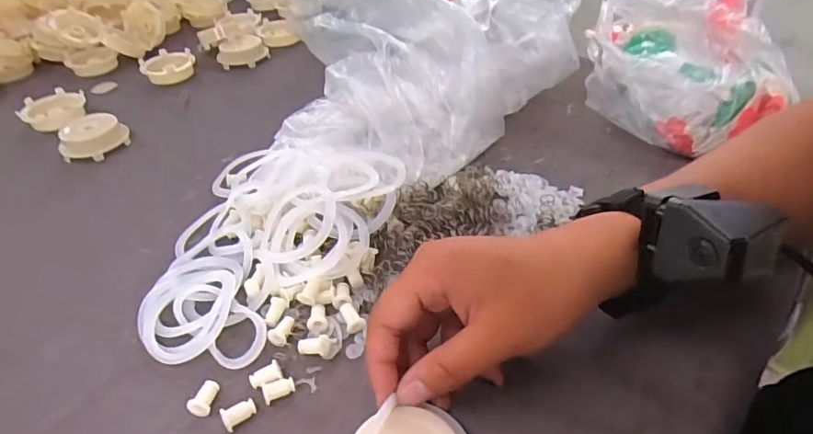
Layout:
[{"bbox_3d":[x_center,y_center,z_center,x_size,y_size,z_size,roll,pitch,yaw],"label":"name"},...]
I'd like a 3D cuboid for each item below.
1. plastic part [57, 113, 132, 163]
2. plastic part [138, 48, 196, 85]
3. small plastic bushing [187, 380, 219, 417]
[{"bbox_3d":[-0.283,-0.073,0.473,0.056,0.023,0.049,-28,45,-26],"label":"plastic part"},{"bbox_3d":[-0.270,-0.172,0.595,0.057,0.018,0.065,-20,42,-19],"label":"plastic part"},{"bbox_3d":[-0.102,0.091,0.266,0.011,0.008,0.016,4,40,10],"label":"small plastic bushing"}]

